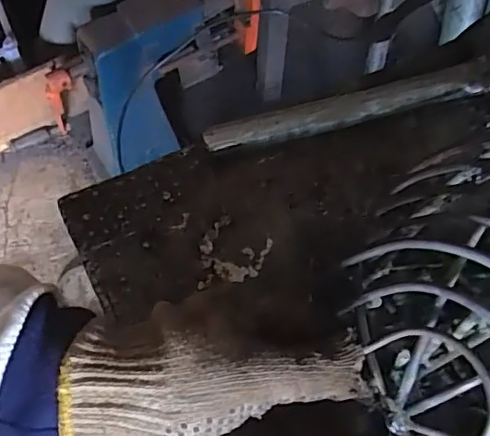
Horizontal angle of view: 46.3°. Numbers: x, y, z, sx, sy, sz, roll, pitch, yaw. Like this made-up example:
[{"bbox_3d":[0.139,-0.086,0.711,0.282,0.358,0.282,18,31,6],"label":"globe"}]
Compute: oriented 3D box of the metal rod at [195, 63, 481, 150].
[{"bbox_3d":[0.074,-0.078,0.398,0.208,0.019,0.019,-16,65,-7],"label":"metal rod"}]

